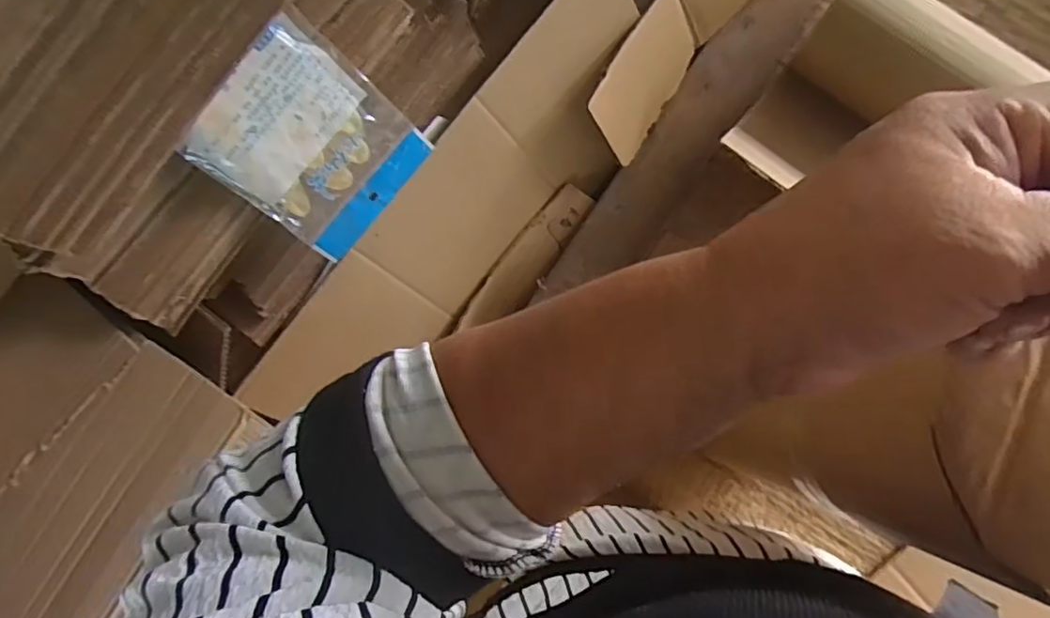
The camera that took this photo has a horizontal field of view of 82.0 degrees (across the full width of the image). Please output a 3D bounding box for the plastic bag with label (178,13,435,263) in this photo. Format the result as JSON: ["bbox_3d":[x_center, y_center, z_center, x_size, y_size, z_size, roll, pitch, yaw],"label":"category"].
[{"bbox_3d":[-0.171,-0.132,0.501,0.135,0.171,0.012,-51,51,0],"label":"plastic bag with label"}]

